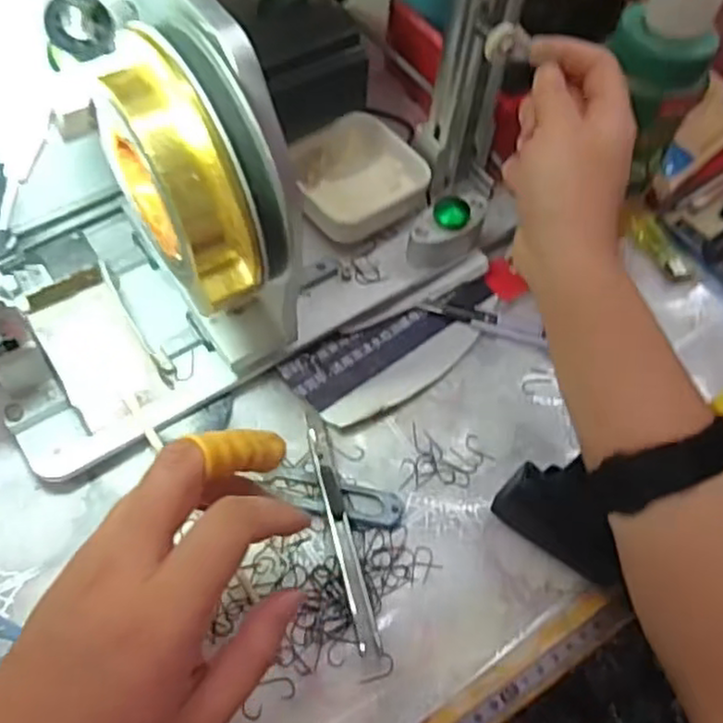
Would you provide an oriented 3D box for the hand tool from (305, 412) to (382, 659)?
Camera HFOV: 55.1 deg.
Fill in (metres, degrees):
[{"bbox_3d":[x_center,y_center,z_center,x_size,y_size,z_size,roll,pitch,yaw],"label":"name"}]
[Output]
[{"bbox_3d":[-0.011,0.087,0.373,0.013,0.014,0.136,-11,61,-10],"label":"hand tool"}]

